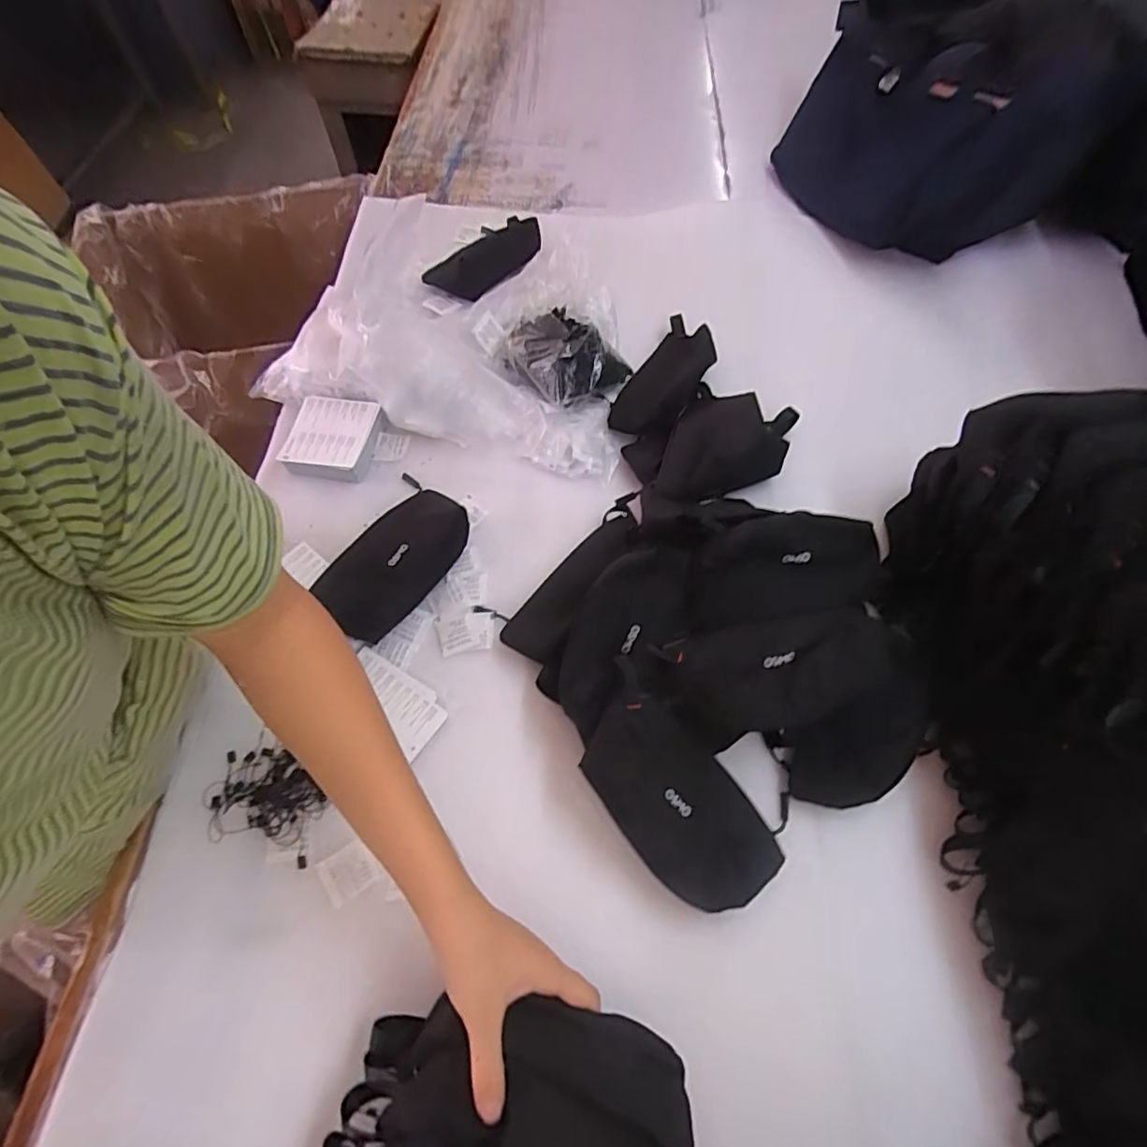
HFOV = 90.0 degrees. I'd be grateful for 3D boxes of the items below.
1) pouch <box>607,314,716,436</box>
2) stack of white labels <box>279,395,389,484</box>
[{"bbox_3d":[0.117,-0.248,0.720,0.086,0.030,0.202,25,65,13],"label":"pouch"},{"bbox_3d":[-0.288,-0.159,0.682,0.100,0.031,0.101,8,62,4],"label":"stack of white labels"}]

